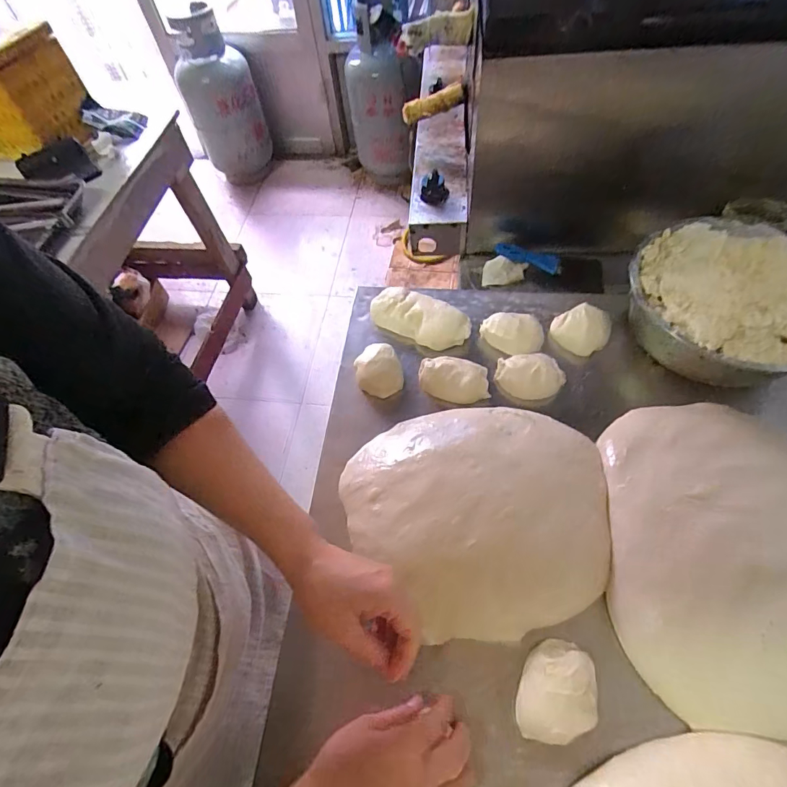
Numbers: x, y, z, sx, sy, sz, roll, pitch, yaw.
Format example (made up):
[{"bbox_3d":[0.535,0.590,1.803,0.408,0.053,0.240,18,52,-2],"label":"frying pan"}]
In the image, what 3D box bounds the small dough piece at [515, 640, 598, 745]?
[{"bbox_3d":[0.149,0.270,0.400,0.069,0.038,0.079,8,59,9],"label":"small dough piece"}]

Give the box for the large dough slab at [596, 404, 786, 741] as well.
[{"bbox_3d":[0.329,0.142,0.433,0.226,0.058,0.316,2,59,6],"label":"large dough slab"}]

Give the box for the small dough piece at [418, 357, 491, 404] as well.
[{"bbox_3d":[0.078,-0.022,0.572,0.091,0.033,0.061,3,59,7],"label":"small dough piece"}]

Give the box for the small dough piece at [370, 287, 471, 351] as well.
[{"bbox_3d":[0.041,-0.110,0.626,0.141,0.034,0.067,23,63,17],"label":"small dough piece"}]

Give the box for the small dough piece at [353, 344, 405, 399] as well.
[{"bbox_3d":[-0.021,-0.033,0.588,0.057,0.030,0.071,-17,59,-6],"label":"small dough piece"}]

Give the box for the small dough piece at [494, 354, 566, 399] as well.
[{"bbox_3d":[0.178,-0.028,0.573,0.084,0.034,0.059,19,62,15],"label":"small dough piece"}]

